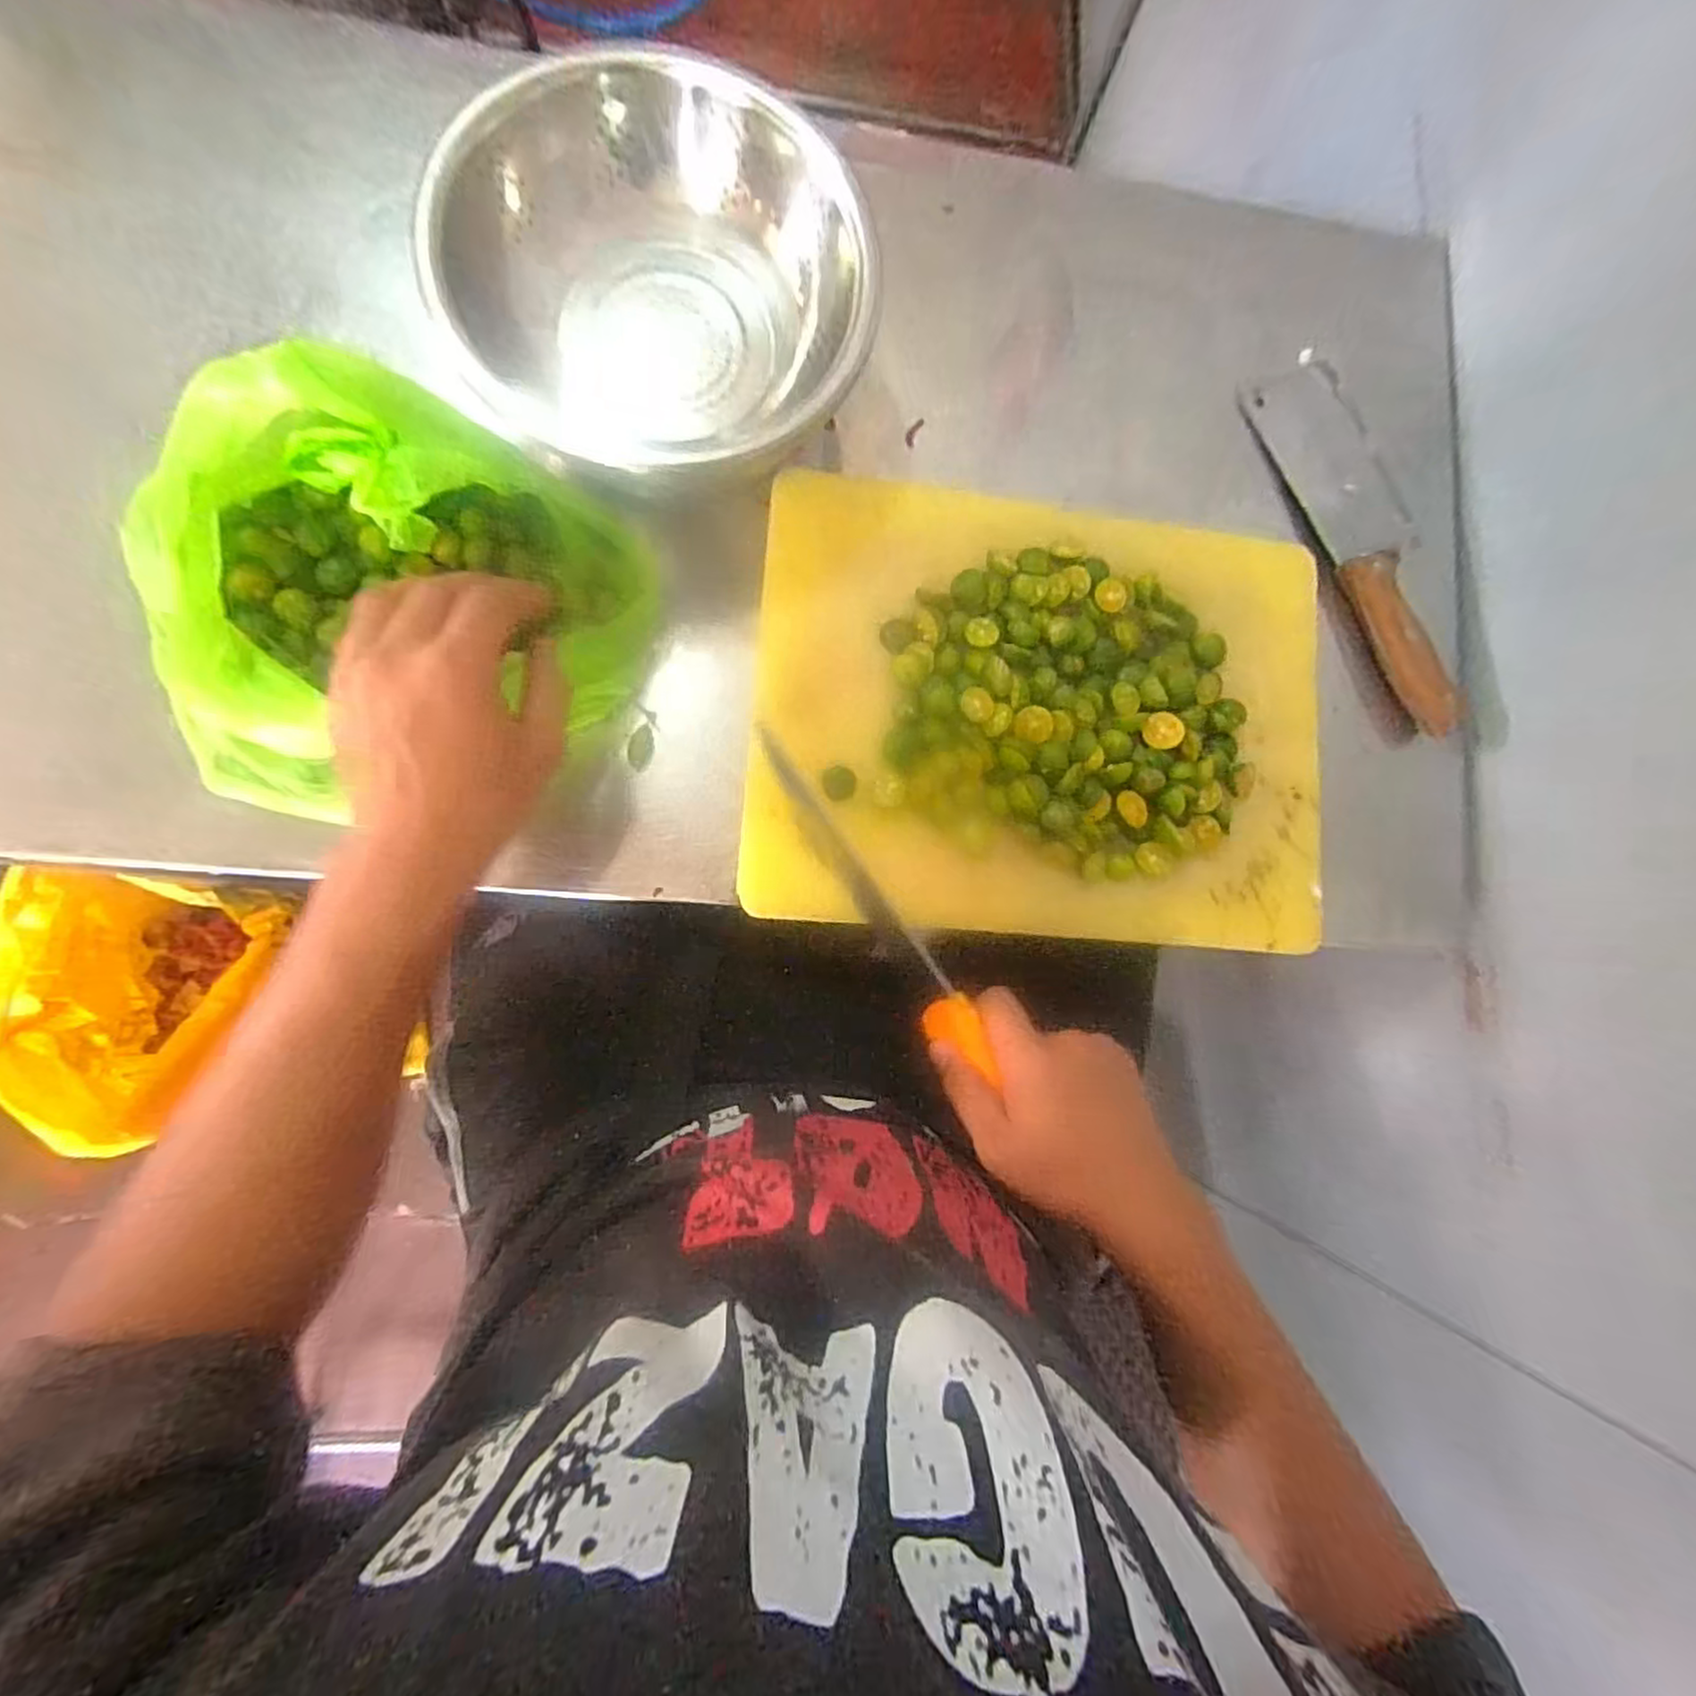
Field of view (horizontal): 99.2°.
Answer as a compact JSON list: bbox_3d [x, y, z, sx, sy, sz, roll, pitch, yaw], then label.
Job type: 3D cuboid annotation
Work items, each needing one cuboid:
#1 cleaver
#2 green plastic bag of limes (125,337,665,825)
[{"bbox_3d":[0.398,-0.229,0.546,0.075,0.028,0.294,-23,87,-9],"label":"cleaver"},{"bbox_3d":[-0.255,-0.150,0.410,0.260,0.107,0.213,-27,88,-9],"label":"green plastic bag of limes"}]

